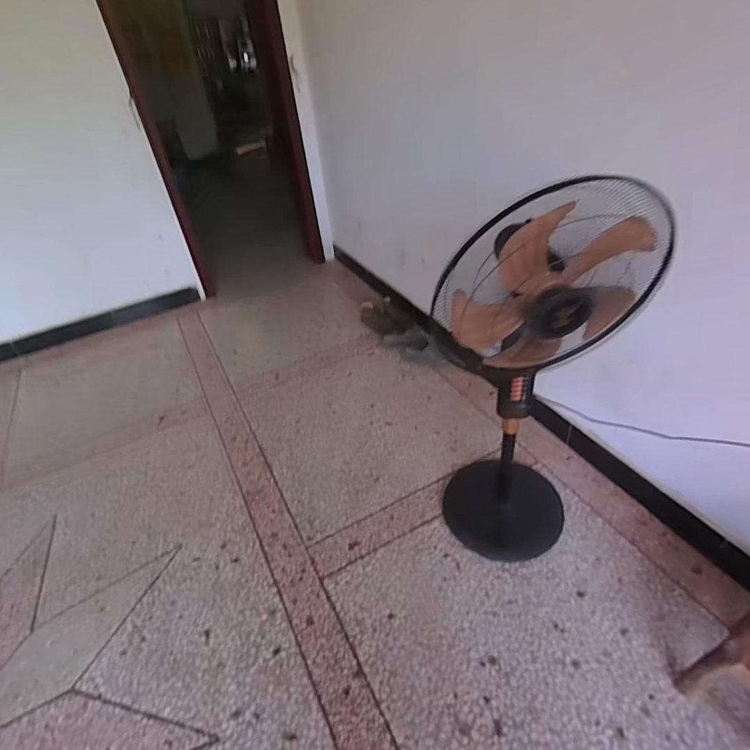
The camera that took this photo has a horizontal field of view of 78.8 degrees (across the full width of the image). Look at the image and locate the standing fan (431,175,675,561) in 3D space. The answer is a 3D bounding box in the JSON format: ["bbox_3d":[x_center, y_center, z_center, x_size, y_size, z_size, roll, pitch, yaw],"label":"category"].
[{"bbox_3d":[0.391,0.074,1.269,0.422,1.154,0.356,-8,38,0],"label":"standing fan"}]

